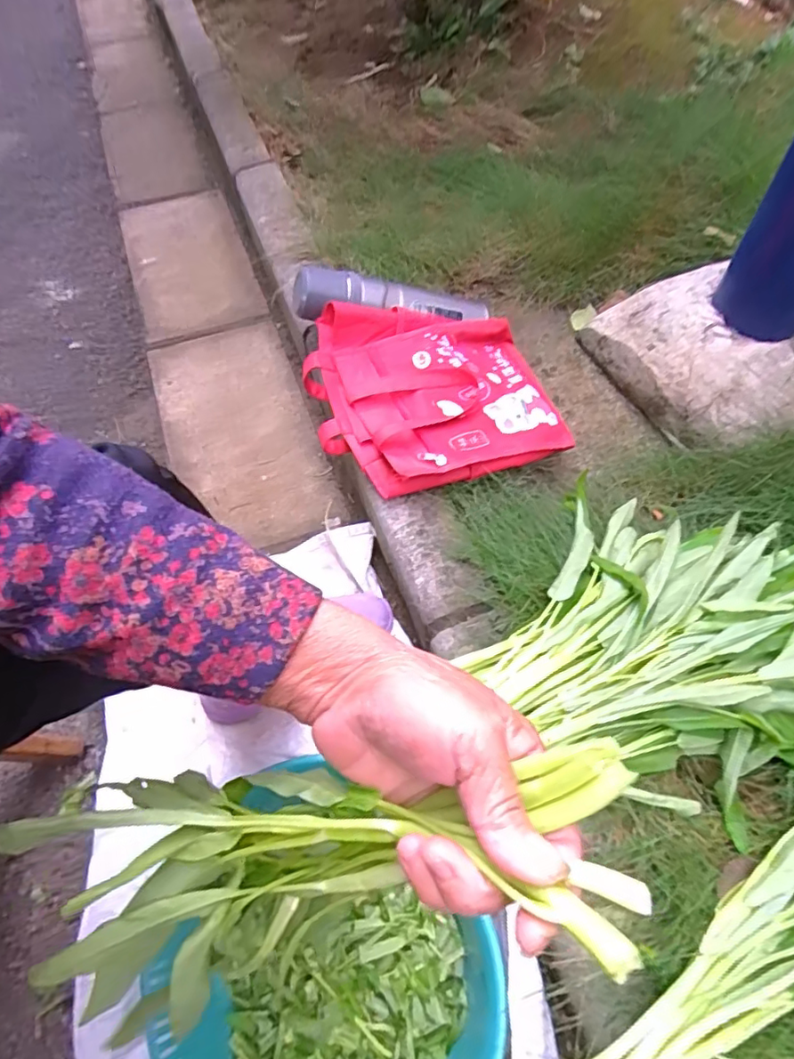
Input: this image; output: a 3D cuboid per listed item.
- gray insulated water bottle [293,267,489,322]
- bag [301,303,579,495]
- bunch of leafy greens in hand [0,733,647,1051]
[{"bbox_3d":[-0.003,-0.325,0.810,0.285,0.057,0.063,-3,56,-21],"label":"gray insulated water bottle"},{"bbox_3d":[0.047,-0.181,0.736,0.305,0.075,0.271,-16,58,-7],"label":"bag"},{"bbox_3d":[-0.056,0.154,0.248,0.287,0.085,0.083,-22,55,22],"label":"bunch of leafy greens in hand"}]

